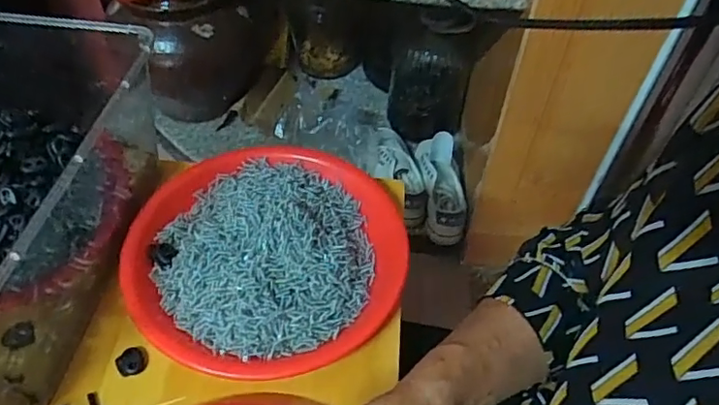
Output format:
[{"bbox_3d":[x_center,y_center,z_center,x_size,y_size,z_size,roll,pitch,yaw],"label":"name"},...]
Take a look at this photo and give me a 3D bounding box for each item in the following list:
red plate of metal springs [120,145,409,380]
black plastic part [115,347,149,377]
[{"bbox_3d":[-0.076,0.033,0.474,0.218,0.034,0.229,1,50,-1],"label":"red plate of metal springs"},{"bbox_3d":[-0.170,0.119,0.424,0.022,0.004,0.020,-34,59,-27],"label":"black plastic part"}]

